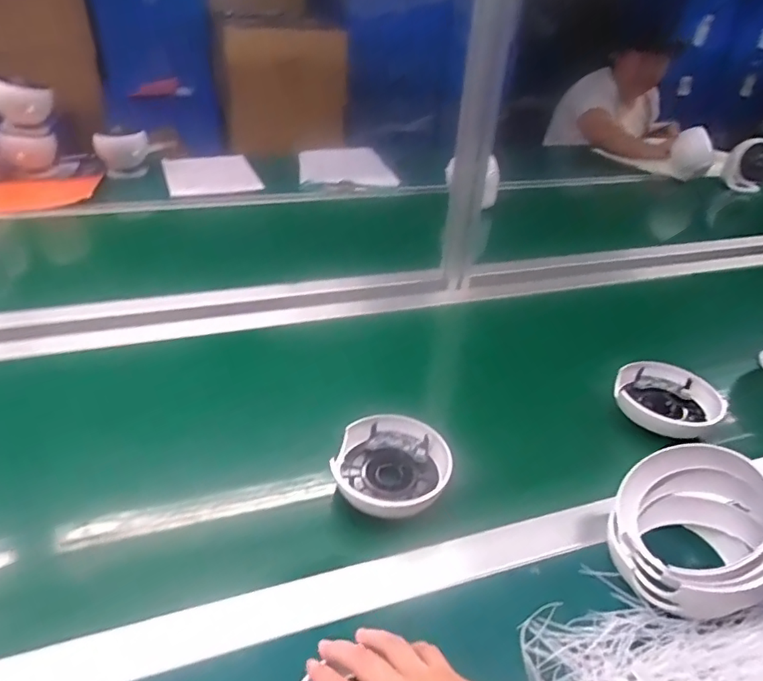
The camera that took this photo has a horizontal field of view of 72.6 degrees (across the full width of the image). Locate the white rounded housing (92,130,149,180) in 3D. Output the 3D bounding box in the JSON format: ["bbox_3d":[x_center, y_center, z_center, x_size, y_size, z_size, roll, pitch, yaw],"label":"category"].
[{"bbox_3d":[-0.639,-0.465,1.280,0.122,0.112,0.074,-11,37,-22],"label":"white rounded housing"}]

